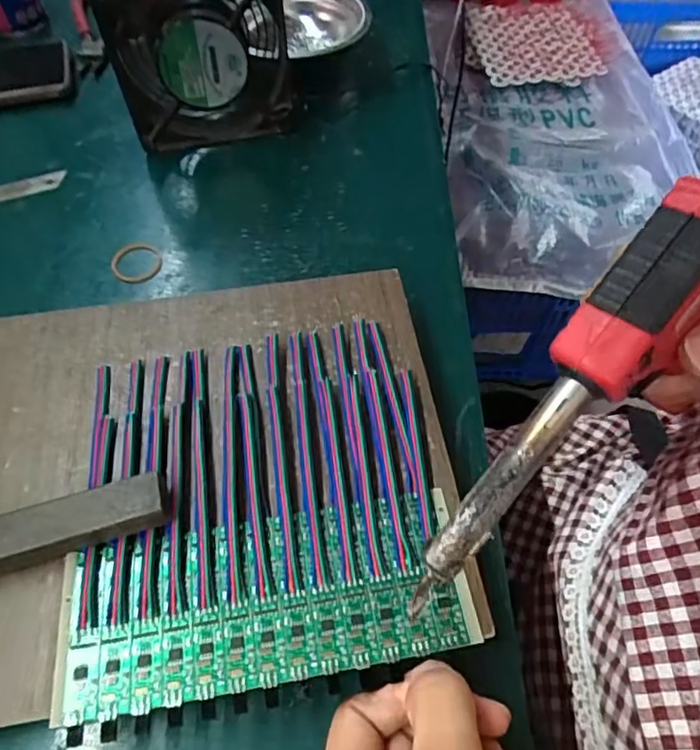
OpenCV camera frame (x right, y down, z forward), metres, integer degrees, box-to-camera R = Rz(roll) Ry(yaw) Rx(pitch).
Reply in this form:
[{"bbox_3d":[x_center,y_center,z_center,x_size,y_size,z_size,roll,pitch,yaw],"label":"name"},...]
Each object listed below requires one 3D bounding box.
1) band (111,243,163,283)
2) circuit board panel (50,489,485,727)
[{"bbox_3d":[-0.142,-0.075,0.380,0.032,0.005,0.034,0,57,0],"label":"band"},{"bbox_3d":[-0.035,0.090,0.235,0.163,0.004,0.065,-8,58,-5],"label":"circuit board panel"}]

